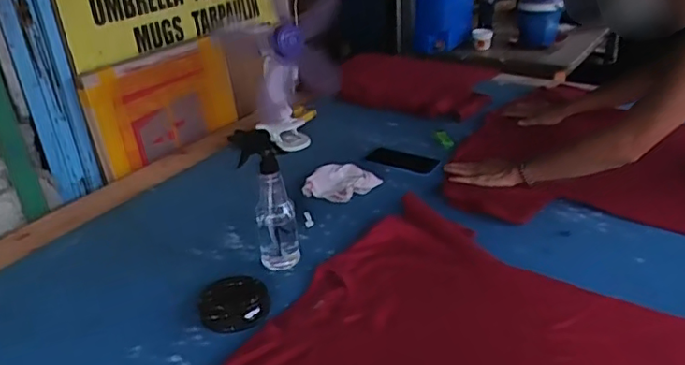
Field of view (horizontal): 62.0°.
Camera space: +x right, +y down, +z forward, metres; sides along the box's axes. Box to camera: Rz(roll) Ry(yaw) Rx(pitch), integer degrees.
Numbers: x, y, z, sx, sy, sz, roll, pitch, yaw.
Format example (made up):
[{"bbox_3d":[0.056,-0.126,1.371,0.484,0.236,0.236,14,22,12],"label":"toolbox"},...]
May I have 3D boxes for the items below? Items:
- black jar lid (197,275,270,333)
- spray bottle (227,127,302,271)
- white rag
[{"bbox_3d":[-0.170,0.190,0.895,0.106,0.034,0.094,-12,29,-13],"label":"black jar lid"},{"bbox_3d":[-0.127,0.025,0.978,0.081,0.226,0.077,-9,28,-9],"label":"spray bottle"},{"bbox_3d":[-0.003,0.001,1.223,0.121,0.035,0.139,17,35,35],"label":"white rag"}]

